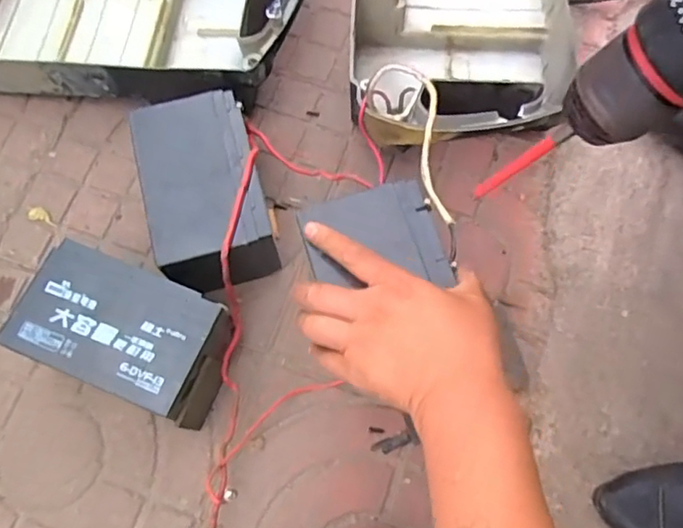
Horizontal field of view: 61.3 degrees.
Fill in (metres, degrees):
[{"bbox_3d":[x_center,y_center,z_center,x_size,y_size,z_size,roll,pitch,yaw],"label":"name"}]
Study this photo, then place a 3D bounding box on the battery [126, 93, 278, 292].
[{"bbox_3d":[-0.119,-0.051,0.536,0.098,0.103,0.178,-14,73,-5],"label":"battery"}]

